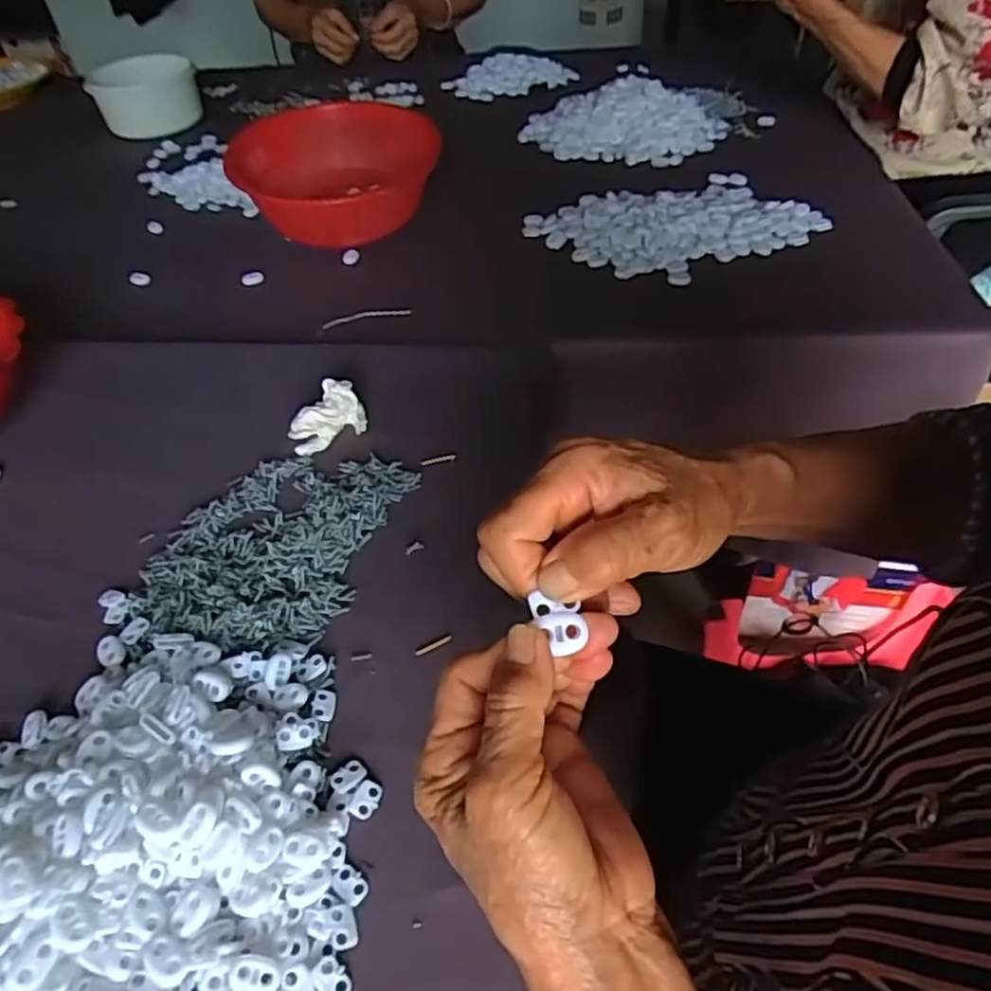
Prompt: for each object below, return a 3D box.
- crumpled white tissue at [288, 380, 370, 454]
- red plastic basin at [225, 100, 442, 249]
[{"bbox_3d":[-0.134,-0.064,0.551,0.060,0.035,0.032,-30,52,-23],"label":"crumpled white tissue"},{"bbox_3d":[-0.175,-0.354,0.793,0.194,0.094,0.208,-2,47,2],"label":"red plastic basin"}]

